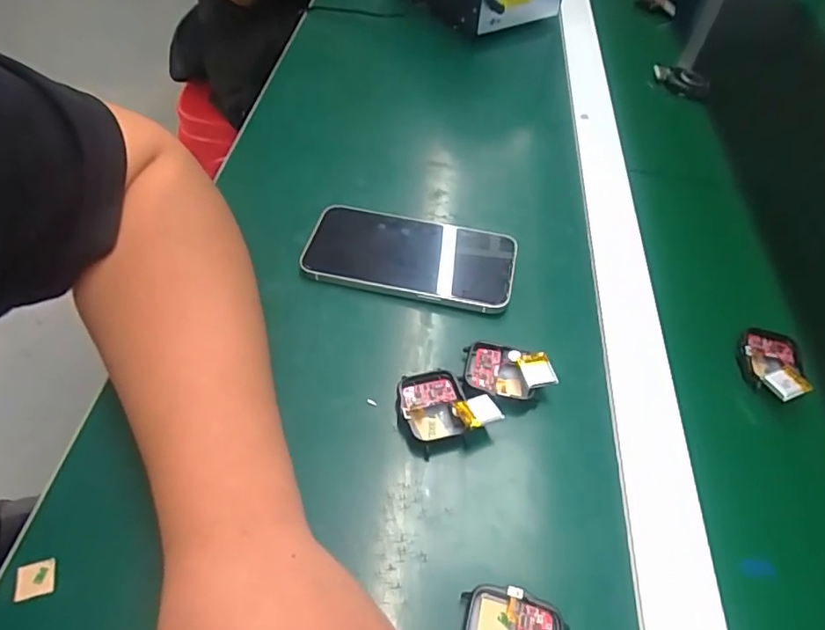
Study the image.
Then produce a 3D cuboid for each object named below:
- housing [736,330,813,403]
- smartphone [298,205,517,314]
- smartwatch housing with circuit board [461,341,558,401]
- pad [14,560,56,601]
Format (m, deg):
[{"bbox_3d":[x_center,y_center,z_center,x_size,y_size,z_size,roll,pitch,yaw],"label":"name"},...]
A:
[{"bbox_3d":[0.229,0.031,0.347,0.038,0.017,0.052,24,53,14],"label":"housing"},{"bbox_3d":[-0.002,-0.043,0.386,0.144,0.009,0.071,12,51,4],"label":"smartphone"},{"bbox_3d":[0.057,0.033,0.324,0.051,0.013,0.038,12,51,4],"label":"smartwatch housing with circuit board"},{"bbox_3d":[-0.174,0.122,0.251,0.015,0.004,0.015,-12,53,-14],"label":"pad"}]

